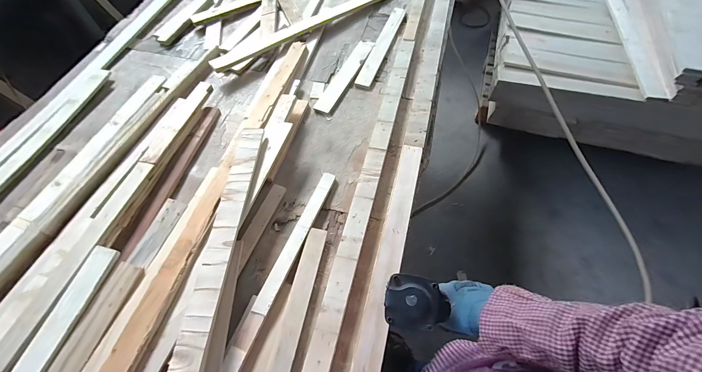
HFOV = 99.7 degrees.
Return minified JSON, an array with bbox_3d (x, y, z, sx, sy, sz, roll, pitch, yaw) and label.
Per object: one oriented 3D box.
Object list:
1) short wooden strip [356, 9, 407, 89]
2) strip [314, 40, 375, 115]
[{"bbox_3d":[0.116,-0.516,1.078,0.057,0.013,0.452,18,62,12],"label":"short wooden strip"},{"bbox_3d":[-0.016,-0.382,1.011,0.067,0.010,0.376,22,63,14],"label":"strip"}]

